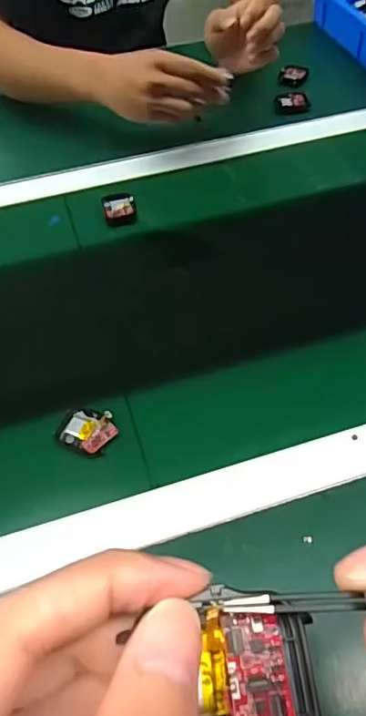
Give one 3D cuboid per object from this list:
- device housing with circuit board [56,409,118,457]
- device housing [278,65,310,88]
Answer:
[{"bbox_3d":[-0.080,0.062,0.455,0.048,0.014,0.038,19,56,15],"label":"device housing with circuit board"},{"bbox_3d":[0.164,-0.419,0.795,0.043,0.019,0.034,7,54,7],"label":"device housing"}]

